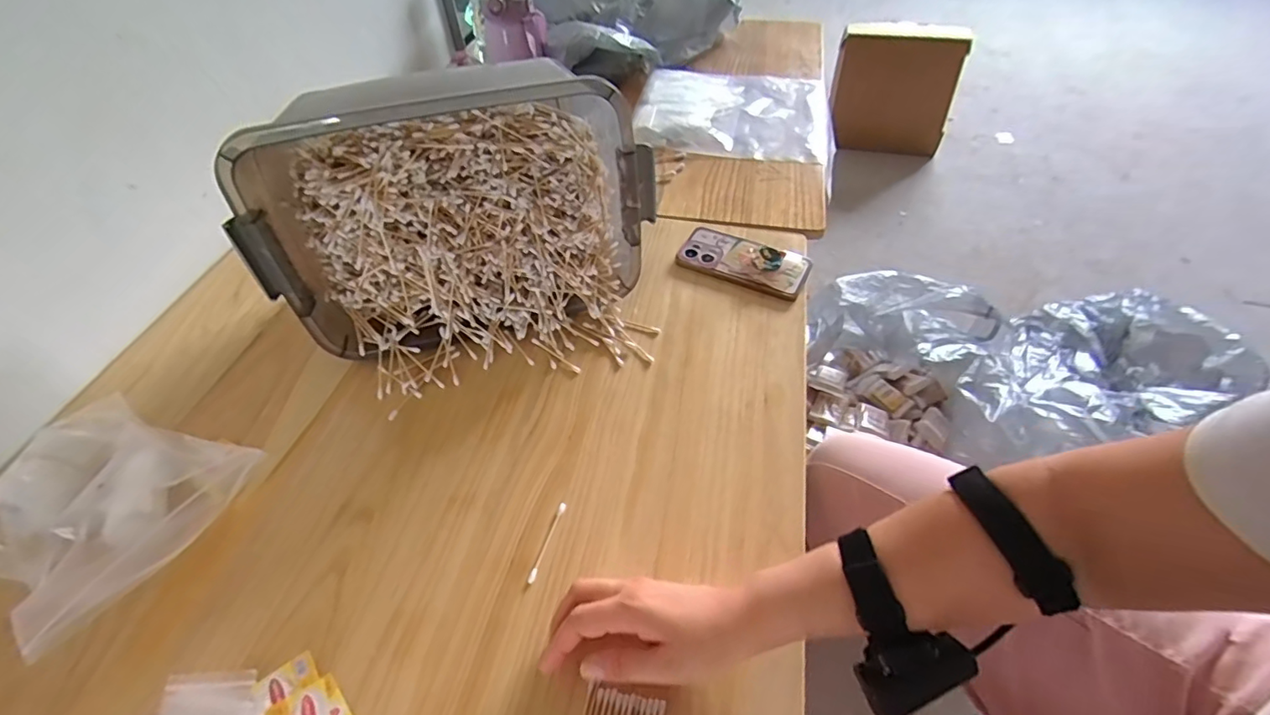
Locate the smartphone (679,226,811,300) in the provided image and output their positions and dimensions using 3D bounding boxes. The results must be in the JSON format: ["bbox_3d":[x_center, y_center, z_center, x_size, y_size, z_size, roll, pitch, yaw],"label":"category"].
[{"bbox_3d":[0.139,-0.129,0.694,0.161,0.019,0.082,23,59,21],"label":"smartphone"}]

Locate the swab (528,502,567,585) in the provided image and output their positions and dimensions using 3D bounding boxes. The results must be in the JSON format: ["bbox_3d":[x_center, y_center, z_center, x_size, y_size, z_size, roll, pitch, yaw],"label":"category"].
[{"bbox_3d":[-0.076,0.160,0.471,0.006,0.004,0.073,13,52,13],"label":"swab"}]

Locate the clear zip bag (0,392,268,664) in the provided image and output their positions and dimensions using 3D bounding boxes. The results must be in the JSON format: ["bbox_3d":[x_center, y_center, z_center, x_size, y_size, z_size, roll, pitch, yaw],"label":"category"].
[{"bbox_3d":[-0.463,0.135,0.471,0.224,0.055,0.181,16,53,15],"label":"clear zip bag"}]

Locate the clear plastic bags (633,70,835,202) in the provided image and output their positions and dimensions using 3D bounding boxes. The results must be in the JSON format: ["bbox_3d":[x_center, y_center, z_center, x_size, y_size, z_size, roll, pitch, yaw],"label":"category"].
[{"bbox_3d":[0.181,-0.439,0.950,0.338,0.030,0.282,9,51,9],"label":"clear plastic bags"}]

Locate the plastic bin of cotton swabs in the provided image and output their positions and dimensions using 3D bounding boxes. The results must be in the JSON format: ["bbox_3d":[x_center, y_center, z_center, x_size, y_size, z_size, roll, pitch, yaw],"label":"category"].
[{"bbox_3d":[-0.177,-0.156,0.589,0.391,0.234,0.290,-6,50,-3],"label":"plastic bin of cotton swabs"}]

